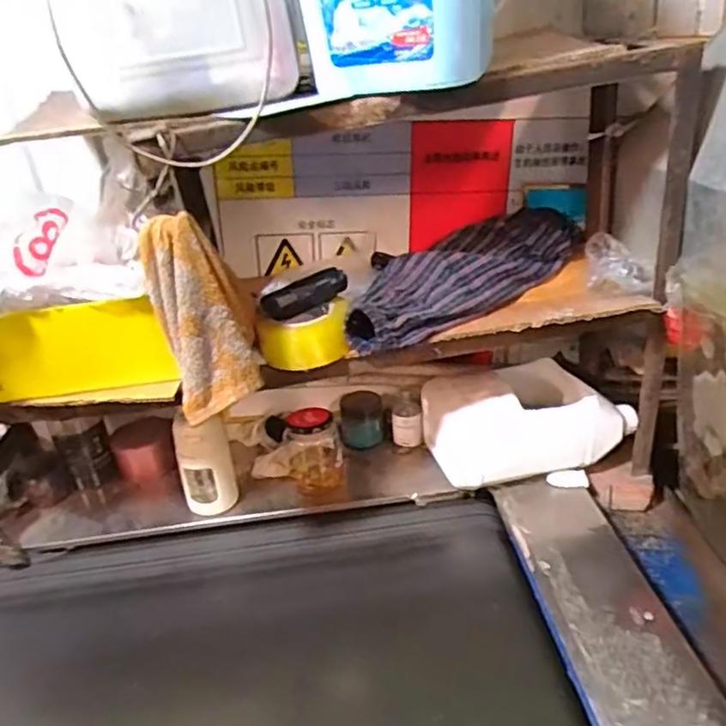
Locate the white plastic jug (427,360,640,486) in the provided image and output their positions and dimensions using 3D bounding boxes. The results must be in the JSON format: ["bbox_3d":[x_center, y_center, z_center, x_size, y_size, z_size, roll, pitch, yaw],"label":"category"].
[{"bbox_3d":[0.252,0.076,0.993,0.291,0.119,0.159,-10,28,-6],"label":"white plastic jug"}]

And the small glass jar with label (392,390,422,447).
[{"bbox_3d":[0.075,0.102,1.087,0.050,0.099,0.042,-5,28,3],"label":"small glass jar with label"}]

